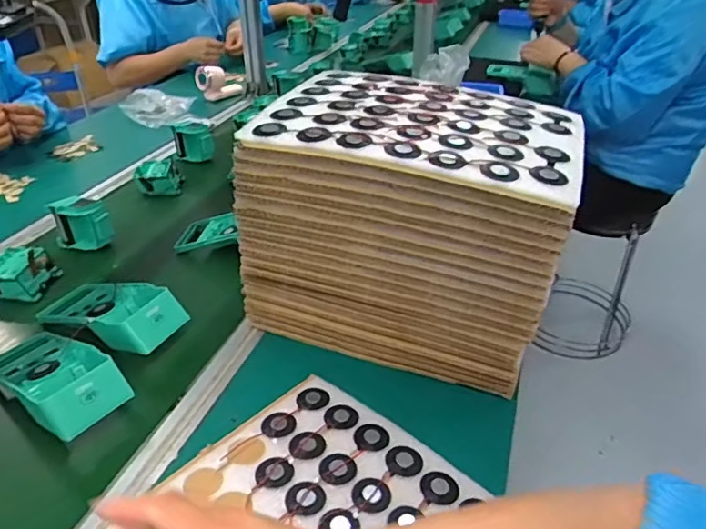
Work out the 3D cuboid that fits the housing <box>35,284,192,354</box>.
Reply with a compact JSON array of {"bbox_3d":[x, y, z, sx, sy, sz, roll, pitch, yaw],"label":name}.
[{"bbox_3d":[-0.298,0.052,0.675,0.189,0.043,0.091,13,34,20],"label":"housing"}]

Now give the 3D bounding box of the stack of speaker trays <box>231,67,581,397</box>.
[{"bbox_3d":[0.066,-0.046,0.631,0.320,0.259,0.226,12,33,19],"label":"stack of speaker trays"}]

